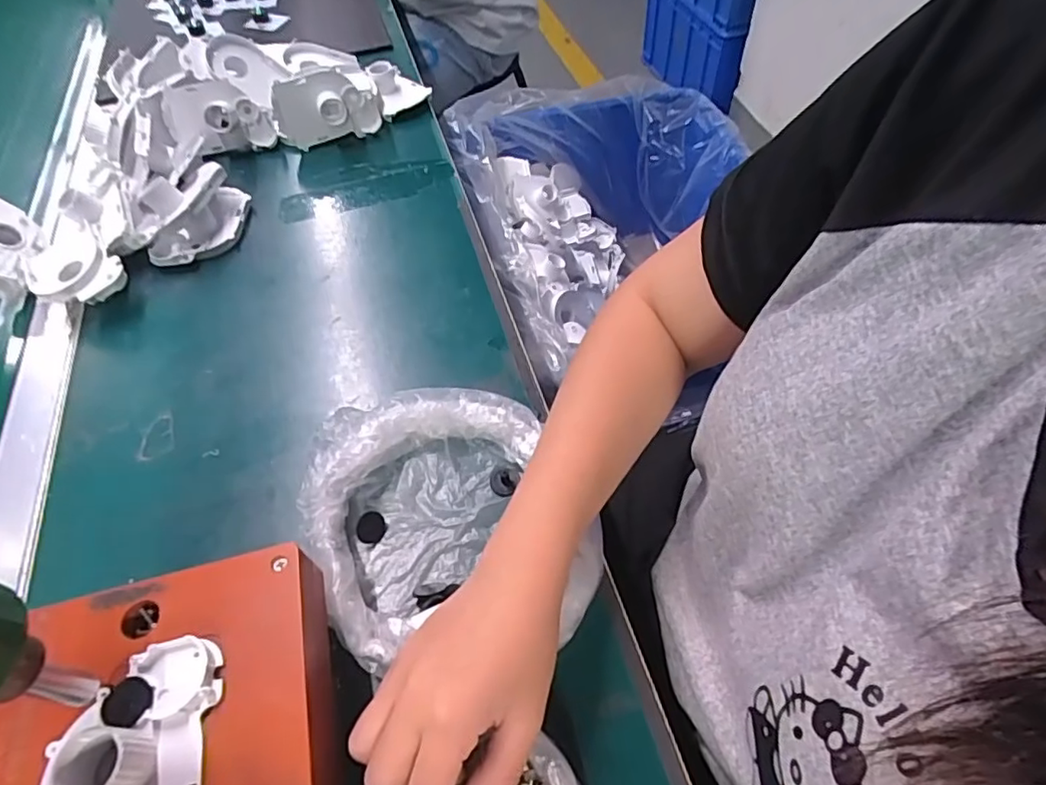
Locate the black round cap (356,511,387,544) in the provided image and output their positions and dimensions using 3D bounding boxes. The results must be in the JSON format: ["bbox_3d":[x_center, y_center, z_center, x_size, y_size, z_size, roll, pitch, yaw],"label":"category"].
[{"bbox_3d":[-0.098,0.085,0.376,0.017,0.010,0.019,-3,54,-3],"label":"black round cap"}]

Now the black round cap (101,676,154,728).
[{"bbox_3d":[-0.175,0.136,0.260,0.022,0.004,0.019,2,55,5],"label":"black round cap"}]

